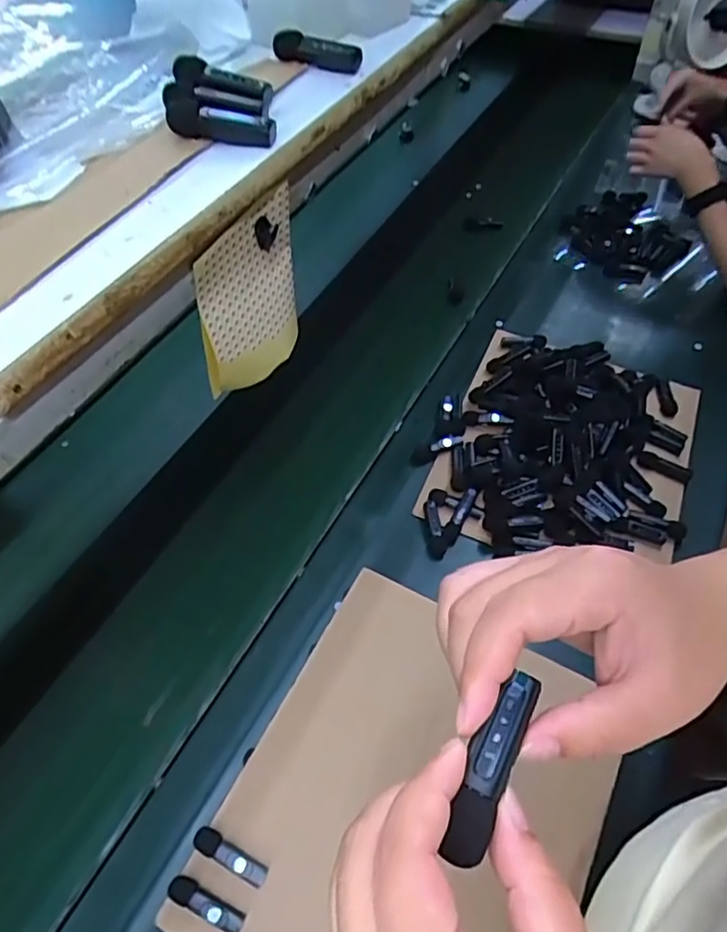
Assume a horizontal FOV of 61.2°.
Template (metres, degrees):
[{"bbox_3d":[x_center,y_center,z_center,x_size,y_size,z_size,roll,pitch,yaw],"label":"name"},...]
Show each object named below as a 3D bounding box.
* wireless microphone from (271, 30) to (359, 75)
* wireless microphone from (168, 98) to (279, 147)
[{"bbox_3d":[-0.033,-0.295,0.435,0.070,0.015,0.023,27,59,20],"label":"wireless microphone"},{"bbox_3d":[-0.086,-0.205,0.368,0.066,0.018,0.012,11,55,10],"label":"wireless microphone"}]

